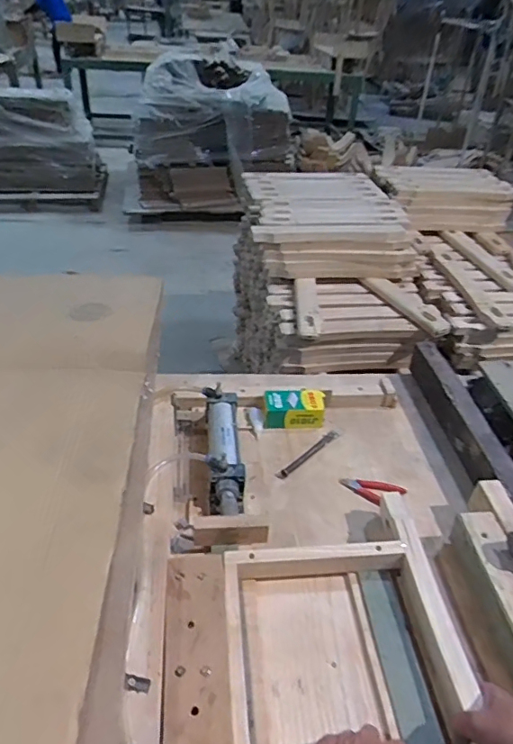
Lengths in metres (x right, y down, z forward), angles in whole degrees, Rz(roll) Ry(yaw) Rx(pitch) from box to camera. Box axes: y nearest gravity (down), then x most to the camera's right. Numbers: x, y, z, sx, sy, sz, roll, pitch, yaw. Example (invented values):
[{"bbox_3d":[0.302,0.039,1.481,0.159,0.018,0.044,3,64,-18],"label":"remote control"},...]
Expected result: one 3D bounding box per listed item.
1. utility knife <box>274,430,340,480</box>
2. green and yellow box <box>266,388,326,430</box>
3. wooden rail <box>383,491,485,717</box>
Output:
[{"bbox_3d":[0.104,0.158,1.002,0.020,0.010,0.171,33,47,32],"label":"utility knife"},{"bbox_3d":[0.078,0.075,1.069,0.126,0.048,0.068,2,38,-2],"label":"green and yellow box"},{"bbox_3d":[0.245,0.302,0.741,0.037,0.026,0.306,-2,40,-7],"label":"wooden rail"}]

